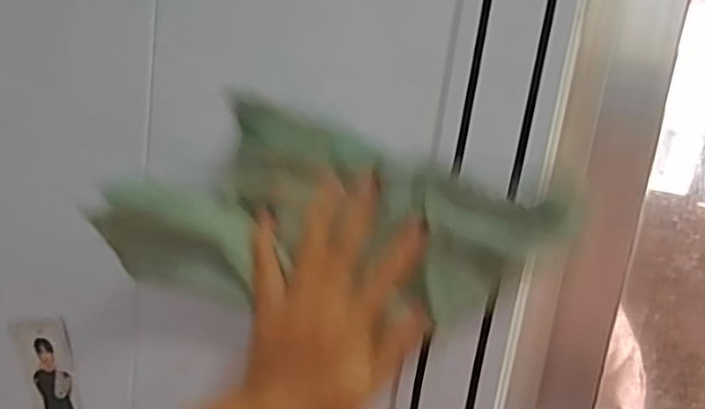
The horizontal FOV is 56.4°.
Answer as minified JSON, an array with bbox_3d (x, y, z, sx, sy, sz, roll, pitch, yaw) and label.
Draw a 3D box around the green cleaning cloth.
[{"bbox_3d":[-0.015,0.007,0.396,0.269,0.126,0.059,3,12,12],"label":"green cleaning cloth"}]

